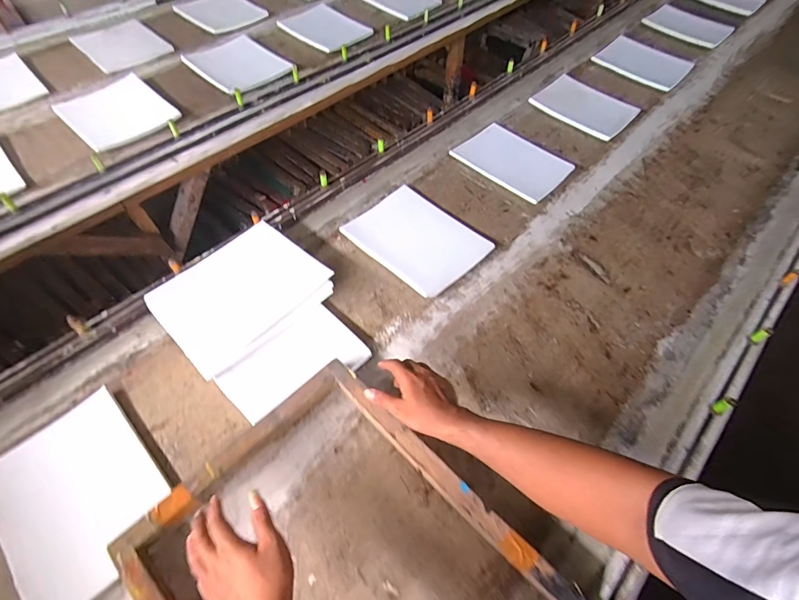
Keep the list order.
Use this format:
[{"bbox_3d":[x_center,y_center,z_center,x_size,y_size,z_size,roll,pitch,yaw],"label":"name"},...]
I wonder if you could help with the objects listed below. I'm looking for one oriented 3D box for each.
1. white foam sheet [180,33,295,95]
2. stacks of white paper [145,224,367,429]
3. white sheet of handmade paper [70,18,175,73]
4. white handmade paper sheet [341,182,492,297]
[{"bbox_3d":[-0.490,-0.721,1.261,0.267,0.018,0.230,39,67,18],"label":"white foam sheet"},{"bbox_3d":[-0.257,0.037,0.784,0.288,0.037,0.371,-40,69,-21],"label":"stacks of white paper"},{"bbox_3d":[-0.852,-0.787,1.267,0.242,0.009,0.207,40,67,18],"label":"white sheet of handmade paper"},{"bbox_3d":[0.042,-0.137,0.923,0.270,0.023,0.207,40,67,18],"label":"white handmade paper sheet"}]

